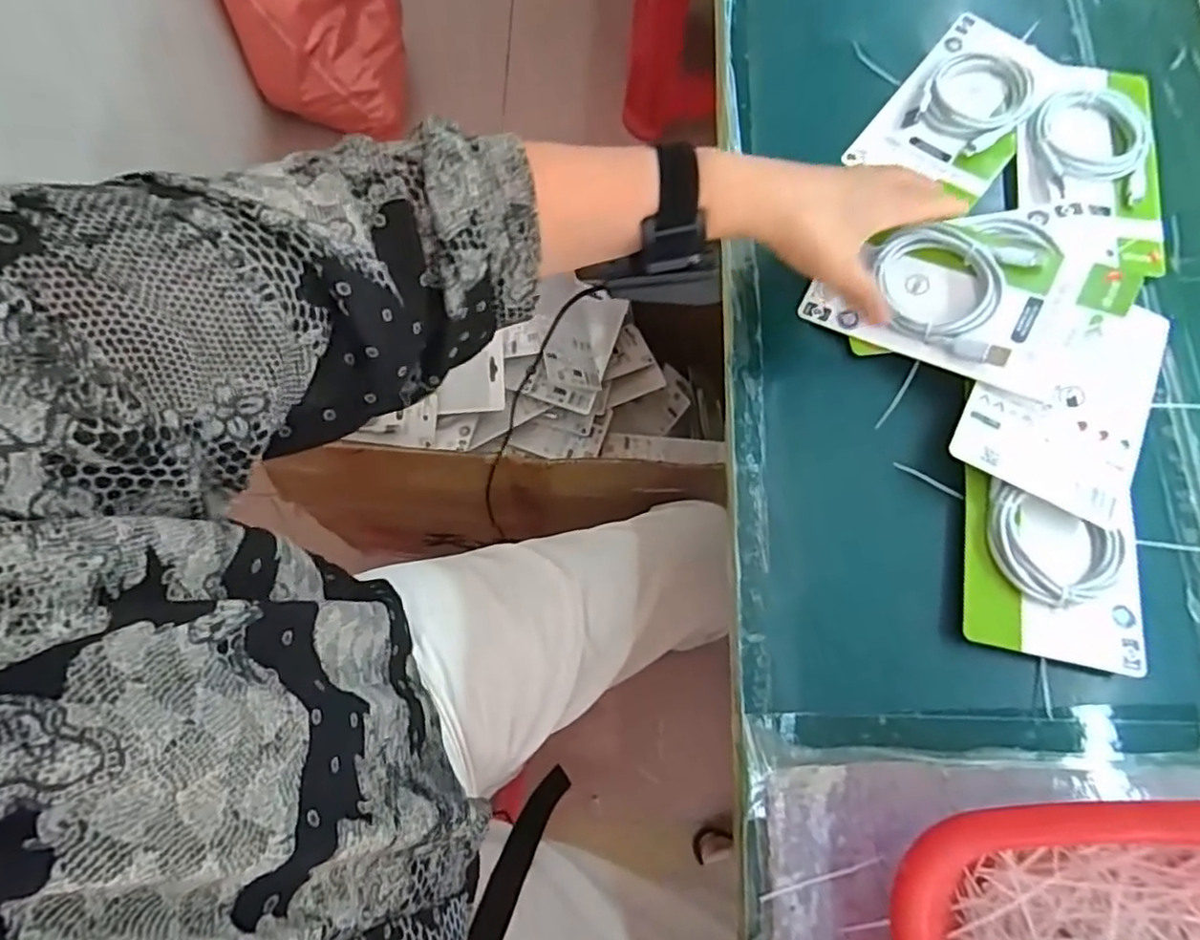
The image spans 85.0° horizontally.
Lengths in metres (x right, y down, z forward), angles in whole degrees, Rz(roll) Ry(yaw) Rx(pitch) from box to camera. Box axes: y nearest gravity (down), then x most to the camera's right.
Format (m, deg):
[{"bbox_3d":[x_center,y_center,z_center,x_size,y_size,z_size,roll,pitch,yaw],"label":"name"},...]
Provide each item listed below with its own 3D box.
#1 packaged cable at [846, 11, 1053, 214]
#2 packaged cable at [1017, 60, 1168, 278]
[{"bbox_3d":[0.280,-0.279,0.500,0.097,0.020,0.162,38,74,10],"label":"packaged cable"},{"bbox_3d":[0.360,-0.226,0.484,0.101,0.020,0.167,8,71,1],"label":"packaged cable"}]

